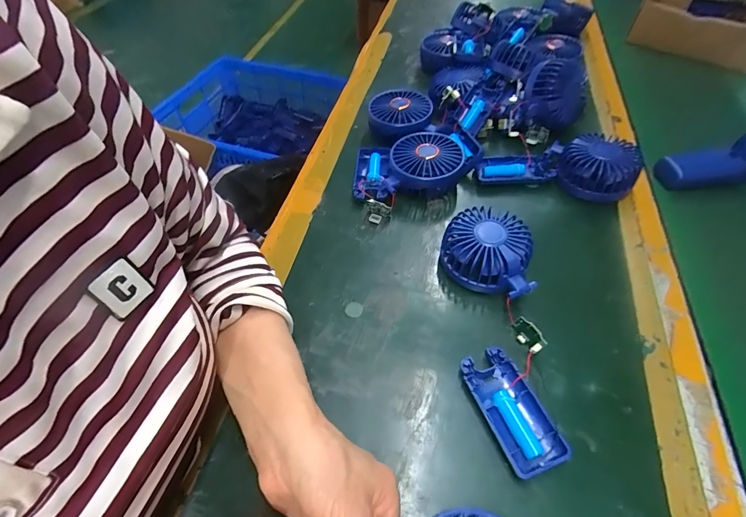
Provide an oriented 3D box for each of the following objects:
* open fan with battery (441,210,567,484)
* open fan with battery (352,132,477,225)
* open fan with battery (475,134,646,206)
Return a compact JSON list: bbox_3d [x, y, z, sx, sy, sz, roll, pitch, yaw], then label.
[{"bbox_3d":[0.107,0.053,0.328,0.082,0.044,0.234,2,53,5],"label":"open fan with battery"},{"bbox_3d":[0.047,-0.101,0.445,0.147,0.043,0.129,4,53,7],"label":"open fan with battery"},{"bbox_3d":[0.220,-0.115,0.445,0.178,0.043,0.076,13,55,13],"label":"open fan with battery"}]

